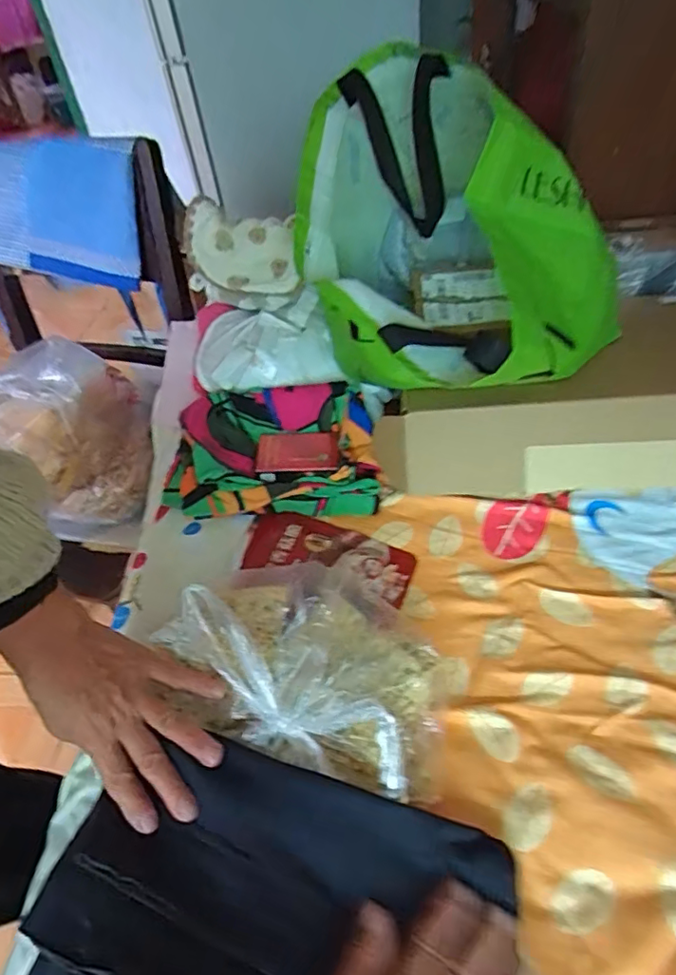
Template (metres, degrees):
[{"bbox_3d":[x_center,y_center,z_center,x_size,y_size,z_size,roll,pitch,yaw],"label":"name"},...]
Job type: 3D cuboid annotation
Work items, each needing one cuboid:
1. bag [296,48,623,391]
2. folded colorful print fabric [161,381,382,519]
[{"bbox_3d":[0.099,-0.222,0.513,0.255,0.233,0.287,-32,52,-20],"label":"bag"},{"bbox_3d":[-0.069,-0.033,0.602,0.233,0.088,0.144,1,48,6],"label":"folded colorful print fabric"}]

